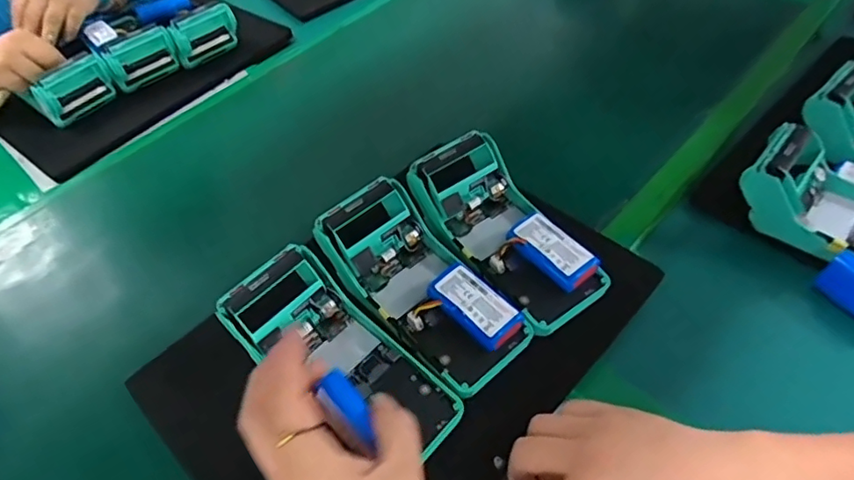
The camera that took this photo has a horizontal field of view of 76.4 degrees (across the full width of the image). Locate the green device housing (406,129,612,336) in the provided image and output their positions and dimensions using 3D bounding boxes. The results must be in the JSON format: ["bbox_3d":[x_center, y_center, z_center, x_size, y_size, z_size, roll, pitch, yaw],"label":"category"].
[{"bbox_3d":[0.059,-0.012,0.423,0.078,0.056,0.167,-29,54,-19],"label":"green device housing"}]

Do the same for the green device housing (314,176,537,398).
[{"bbox_3d":[-0.003,0.028,0.396,0.076,0.054,0.159,-37,57,-23],"label":"green device housing"}]

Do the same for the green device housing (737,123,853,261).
[{"bbox_3d":[0.345,-0.018,0.434,0.090,0.076,0.167,-39,58,-25],"label":"green device housing"}]

